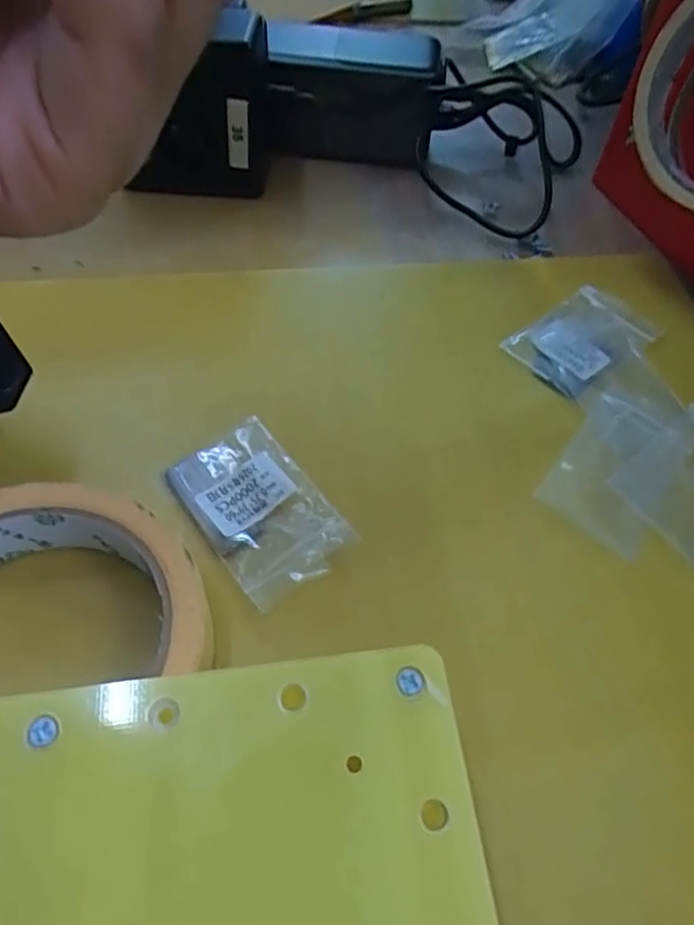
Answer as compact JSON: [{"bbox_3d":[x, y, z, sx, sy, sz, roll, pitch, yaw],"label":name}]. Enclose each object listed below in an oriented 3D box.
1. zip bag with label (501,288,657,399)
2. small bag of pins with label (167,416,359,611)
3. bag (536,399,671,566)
[{"bbox_3d":[0.102,-0.054,0.263,0.060,0.004,0.040,-34,63,-25],"label":"zip bag with label"},{"bbox_3d":[-0.030,0.015,0.205,0.039,0.009,0.062,-32,62,-24],"label":"small bag of pins with label"},{"bbox_3d":[0.097,0.001,0.221,0.036,0.005,0.058,32,58,18],"label":"bag"}]

